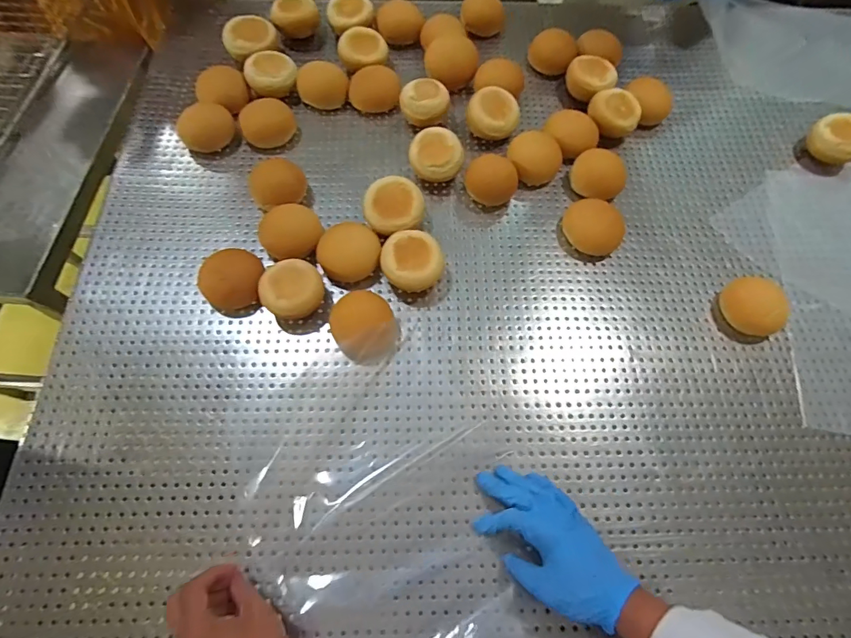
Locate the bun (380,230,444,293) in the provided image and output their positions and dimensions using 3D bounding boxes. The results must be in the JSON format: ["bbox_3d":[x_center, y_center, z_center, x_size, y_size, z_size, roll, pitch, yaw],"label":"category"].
[{"bbox_3d":[-0.017,-0.071,0.588,0.079,0.052,0.078,1,67,-2],"label":"bun"}]

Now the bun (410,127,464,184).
[{"bbox_3d":[0.016,-0.236,0.664,0.078,0.055,0.077,1,67,-2],"label":"bun"}]

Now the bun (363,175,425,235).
[{"bbox_3d":[-0.044,-0.159,0.622,0.082,0.038,0.074,-17,97,-7],"label":"bun"}]

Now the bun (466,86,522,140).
[{"bbox_3d":[0.105,-0.315,0.696,0.083,0.058,0.066,12,67,3],"label":"bun"}]

